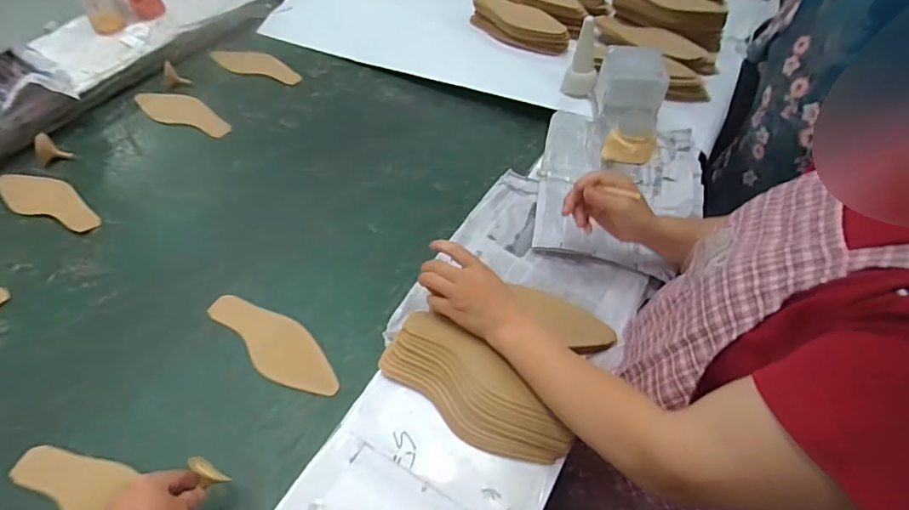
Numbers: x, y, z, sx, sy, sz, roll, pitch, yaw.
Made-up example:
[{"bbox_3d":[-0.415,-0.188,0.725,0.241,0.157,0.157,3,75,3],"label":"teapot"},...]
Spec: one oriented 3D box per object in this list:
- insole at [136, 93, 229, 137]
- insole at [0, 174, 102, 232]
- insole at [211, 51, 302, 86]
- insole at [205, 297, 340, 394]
[{"bbox_3d":[-0.543,-0.290,0.974,0.220,0.008,0.078,18,56,9],"label":"insole"},{"bbox_3d":[-0.692,-0.096,0.820,0.227,0.014,0.073,18,56,9],"label":"insole"},{"bbox_3d":[-0.439,-0.428,1.082,0.214,0.010,0.089,17,52,8],"label":"insole"},{"bbox_3d":[-0.255,0.123,0.683,0.232,0.010,0.075,35,62,26],"label":"insole"}]

